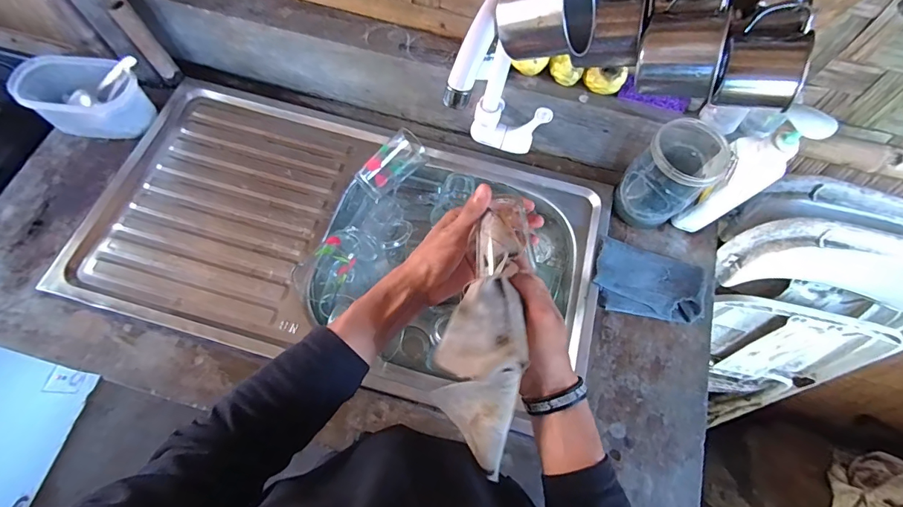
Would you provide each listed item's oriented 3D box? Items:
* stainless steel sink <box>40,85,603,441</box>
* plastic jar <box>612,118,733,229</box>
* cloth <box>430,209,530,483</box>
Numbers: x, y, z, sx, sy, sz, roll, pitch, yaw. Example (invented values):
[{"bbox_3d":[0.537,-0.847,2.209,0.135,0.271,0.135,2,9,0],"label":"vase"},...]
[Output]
[{"bbox_3d":[-0.160,-0.010,0.694,0.746,0.123,0.406,16,69,4],"label":"stainless steel sink"},{"bbox_3d":[0.316,-0.113,0.623,0.116,0.149,0.097,-39,75,-17],"label":"plastic jar"},{"bbox_3d":[0.027,0.078,0.378,0.071,0.063,0.229,5,86,-1],"label":"cloth"}]

